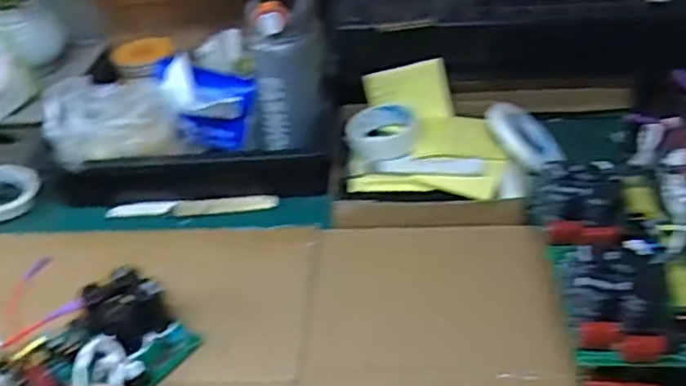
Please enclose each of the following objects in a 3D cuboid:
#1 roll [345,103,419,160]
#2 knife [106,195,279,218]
[{"bbox_3d":[0.052,-0.077,0.803,0.089,0.030,0.097,0,40,7],"label":"roll"},{"bbox_3d":[-0.184,0.016,0.774,0.205,0.009,0.027,-3,39,4],"label":"knife"}]

